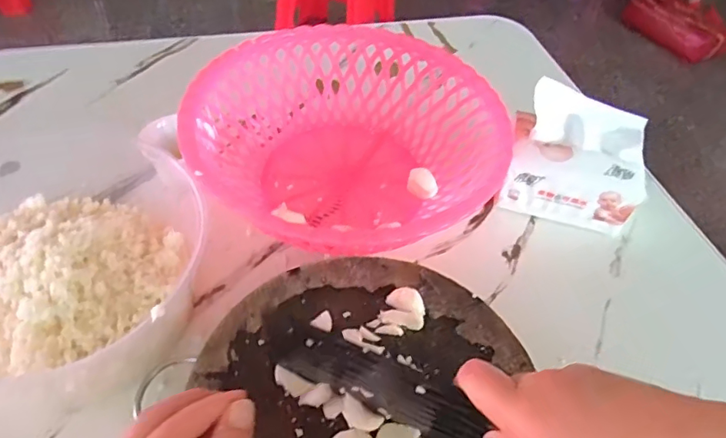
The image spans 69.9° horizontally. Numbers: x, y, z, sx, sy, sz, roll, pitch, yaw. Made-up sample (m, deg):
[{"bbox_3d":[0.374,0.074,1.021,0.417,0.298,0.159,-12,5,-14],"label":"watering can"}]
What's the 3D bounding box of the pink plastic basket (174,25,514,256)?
[{"bbox_3d":[-0.016,-0.069,0.523,0.300,0.093,0.298,13,49,5],"label":"pink plastic basket"}]

